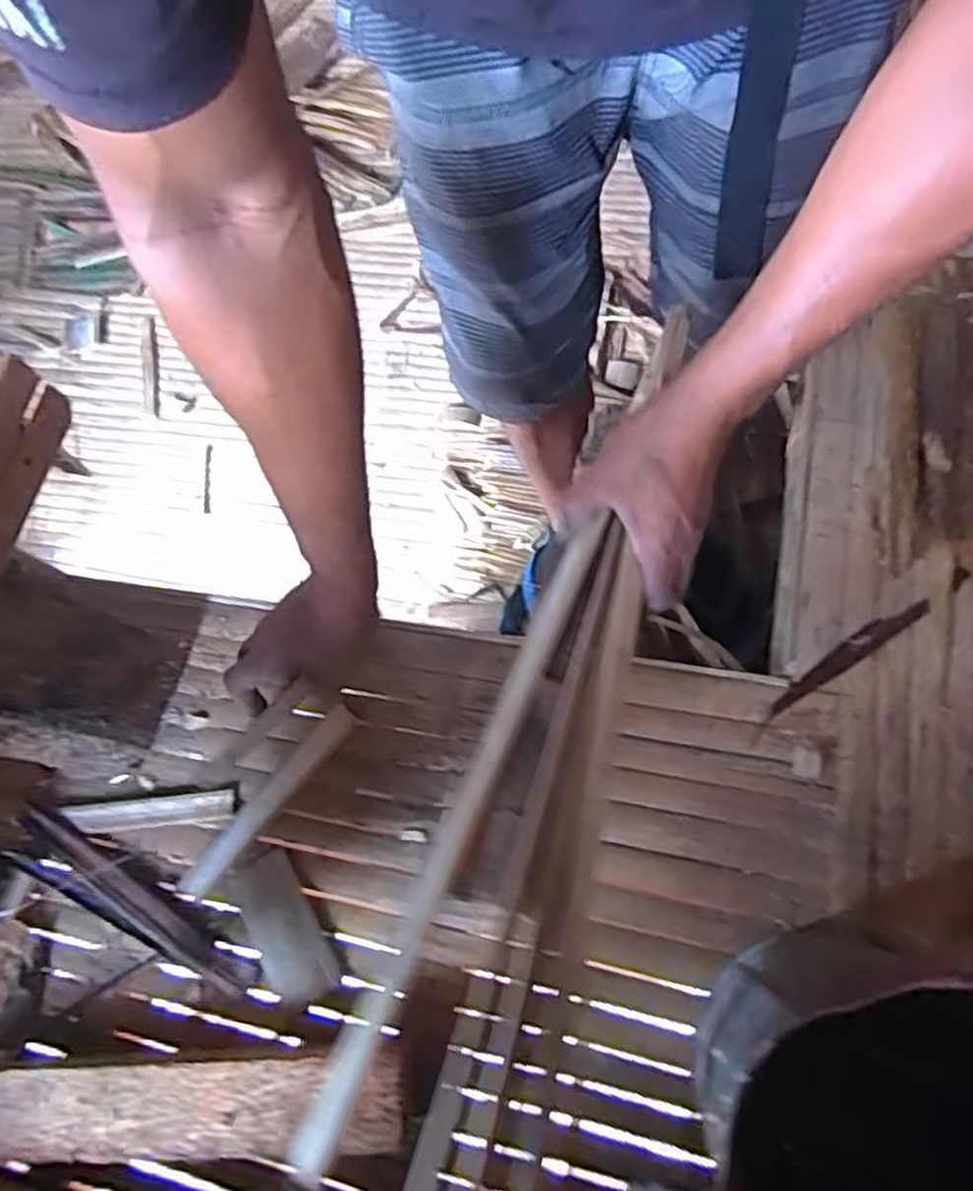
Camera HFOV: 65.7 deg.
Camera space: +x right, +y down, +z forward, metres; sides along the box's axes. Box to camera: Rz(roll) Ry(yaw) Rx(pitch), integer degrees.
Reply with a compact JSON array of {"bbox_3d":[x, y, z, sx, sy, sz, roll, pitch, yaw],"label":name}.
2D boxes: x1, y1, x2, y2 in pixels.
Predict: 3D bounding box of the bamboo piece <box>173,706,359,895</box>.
[{"bbox_3d":[-0.164,0.154,0.568,0.025,0.010,0.173,38,78,14],"label":"bamboo piece"}]

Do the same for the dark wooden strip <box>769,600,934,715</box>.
[{"bbox_3d":[0.260,0.041,0.540,0.136,0.011,0.017,-34,68,-5],"label":"dark wooden strip"}]

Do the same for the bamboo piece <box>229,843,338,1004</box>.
[{"bbox_3d":[-0.145,0.233,0.531,0.047,0.019,0.103,-32,67,-4],"label":"bamboo piece"}]

